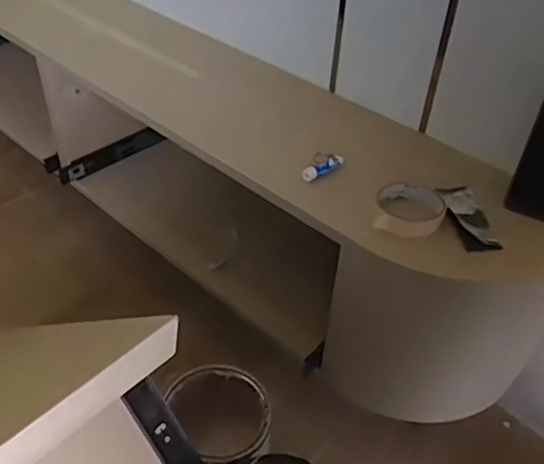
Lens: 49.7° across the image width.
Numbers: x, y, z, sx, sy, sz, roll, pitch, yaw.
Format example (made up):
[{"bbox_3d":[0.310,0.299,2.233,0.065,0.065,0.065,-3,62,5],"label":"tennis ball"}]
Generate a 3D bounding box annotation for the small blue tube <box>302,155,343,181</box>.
[{"bbox_3d":[0.070,-0.090,0.813,0.058,0.023,0.023,-25,49,-29],"label":"small blue tube"}]

